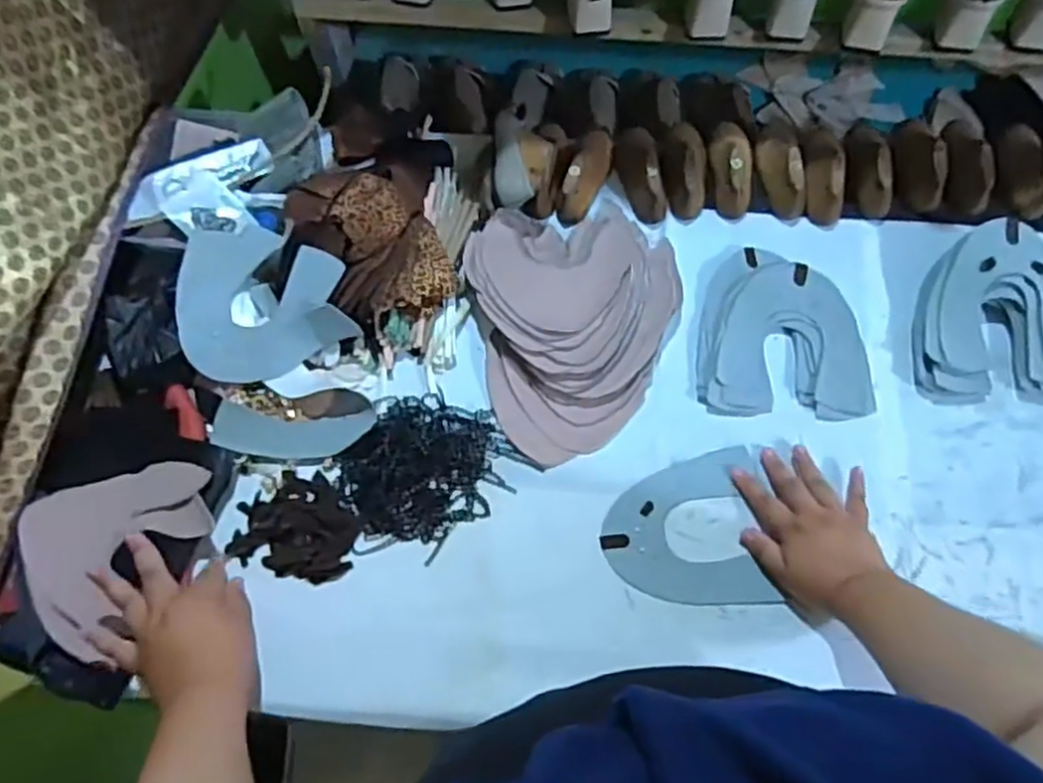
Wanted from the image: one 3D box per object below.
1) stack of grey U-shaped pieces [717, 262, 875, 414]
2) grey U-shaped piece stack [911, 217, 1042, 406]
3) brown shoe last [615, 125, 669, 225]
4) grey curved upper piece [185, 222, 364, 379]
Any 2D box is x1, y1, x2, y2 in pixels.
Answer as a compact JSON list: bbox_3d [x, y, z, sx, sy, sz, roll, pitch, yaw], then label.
[{"bbox_3d":[0.295,-0.062,0.795,0.158,0.018,0.169,4,65,5],"label":"stack of grey U-shaped pieces"},{"bbox_3d":[0.511,-0.082,0.766,0.177,0.059,0.182,6,65,6],"label":"grey U-shaped piece stack"},{"bbox_3d":[0.144,-0.269,0.876,0.050,0.047,0.133,-9,64,-1],"label":"brown shoe last"},{"bbox_3d":[-0.281,-0.109,0.797,0.171,0.068,0.179,-23,65,-8],"label":"grey curved upper piece"}]

